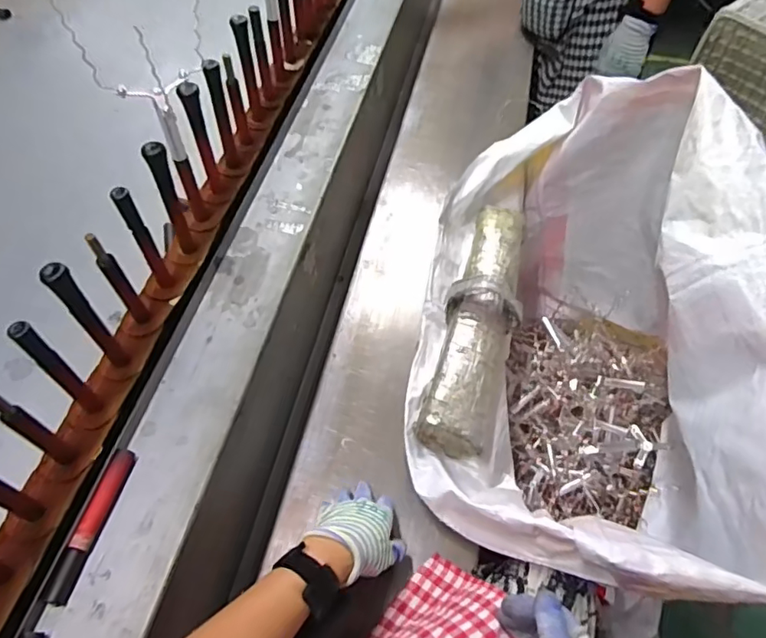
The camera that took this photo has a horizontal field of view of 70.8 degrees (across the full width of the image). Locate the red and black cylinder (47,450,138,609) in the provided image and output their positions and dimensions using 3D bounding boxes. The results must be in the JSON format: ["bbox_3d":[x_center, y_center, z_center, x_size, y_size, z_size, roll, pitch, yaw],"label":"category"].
[{"bbox_3d":[-0.257,0.179,0.477,0.016,0.018,0.130,12,60,5],"label":"red and black cylinder"}]

